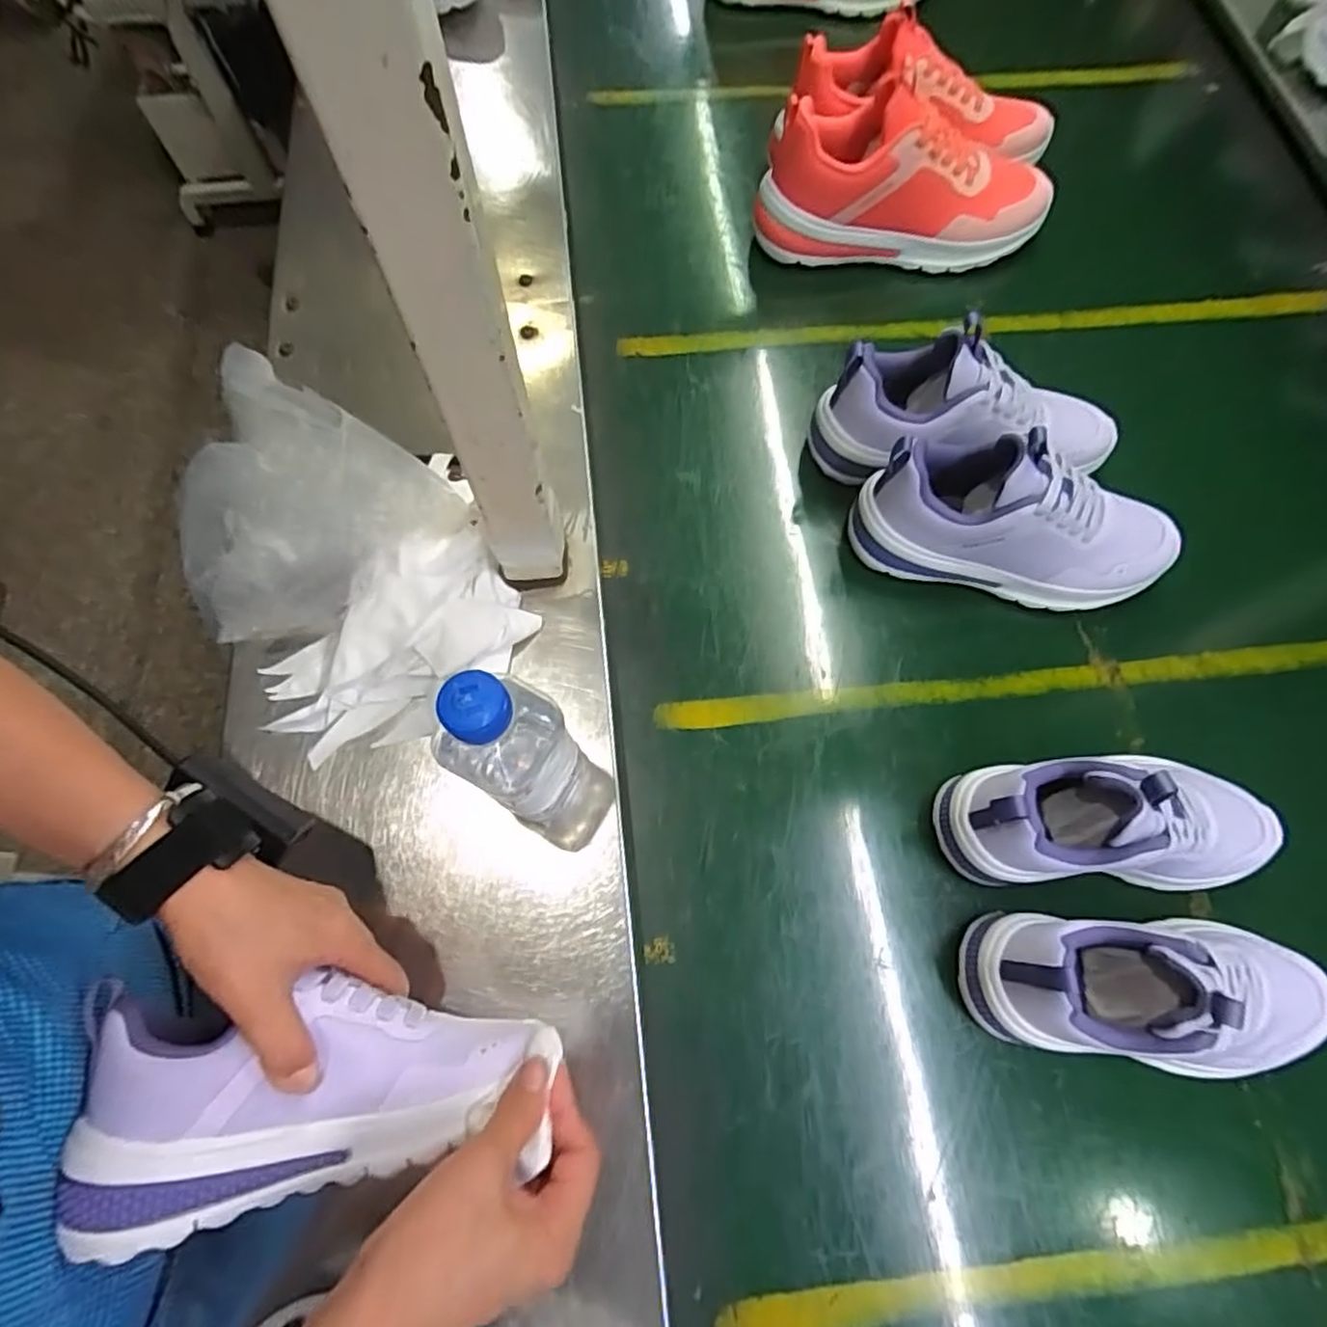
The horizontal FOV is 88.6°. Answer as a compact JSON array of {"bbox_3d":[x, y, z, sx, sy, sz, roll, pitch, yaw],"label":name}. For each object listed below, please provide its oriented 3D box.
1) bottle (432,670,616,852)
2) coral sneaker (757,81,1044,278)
[{"bbox_3d":[-0.076,0.060,0.393,0.077,0.191,0.058,35,74,12],"label":"bottle"},{"bbox_3d":[0.223,-0.440,0.623,0.266,0.116,0.087,1,70,1],"label":"coral sneaker"}]

